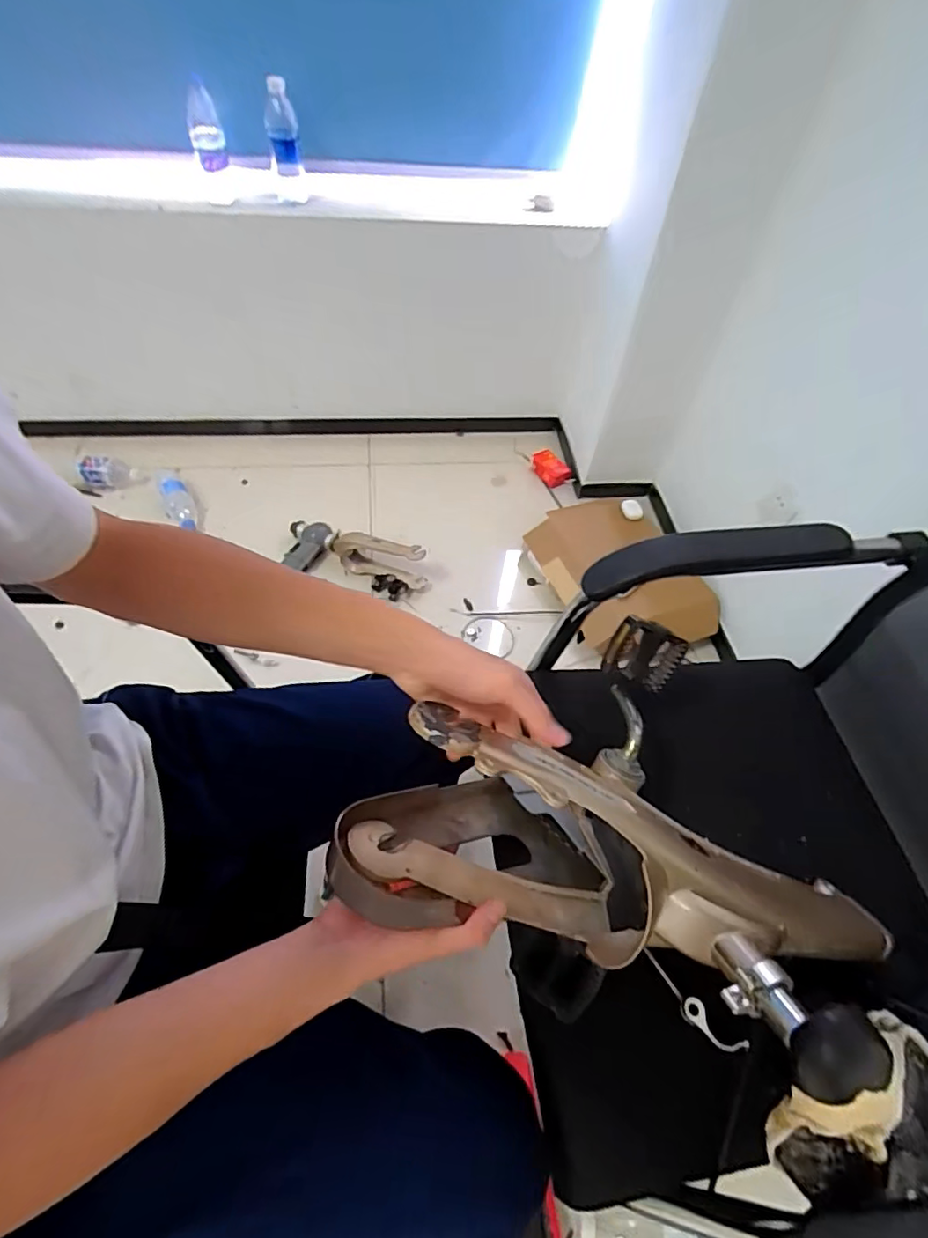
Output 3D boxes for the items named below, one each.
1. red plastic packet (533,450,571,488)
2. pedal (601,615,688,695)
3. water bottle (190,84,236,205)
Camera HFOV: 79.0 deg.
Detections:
[{"bbox_3d":[0.249,-0.433,1.623,0.070,0.050,0.120,-31,58,-17],"label":"red plastic packet"},{"bbox_3d":[0.196,0.040,0.613,0.075,0.073,0.027,22,22,-3],"label":"pedal"},{"bbox_3d":[-0.544,-1.027,1.184,0.071,0.133,0.055,-15,57,-14],"label":"water bottle"}]

